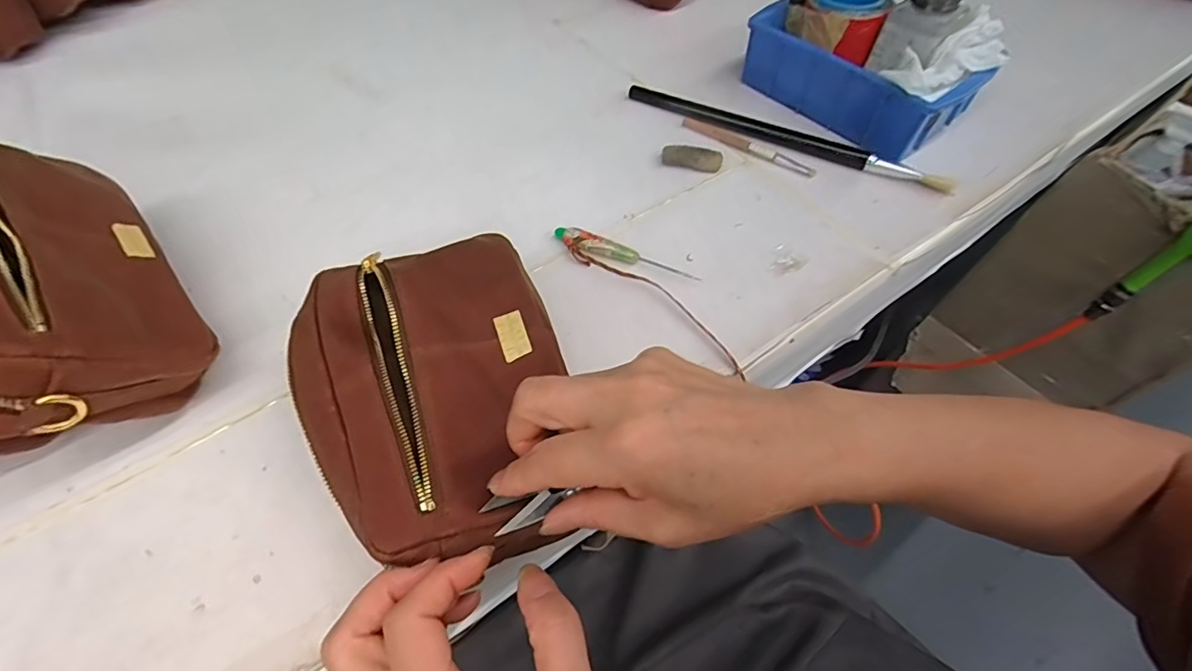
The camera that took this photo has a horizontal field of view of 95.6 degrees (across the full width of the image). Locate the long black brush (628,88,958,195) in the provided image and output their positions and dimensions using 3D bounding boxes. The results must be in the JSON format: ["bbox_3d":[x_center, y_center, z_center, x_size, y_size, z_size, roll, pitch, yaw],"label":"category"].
[{"bbox_3d":[0.167,-0.180,0.487,0.296,0.010,0.019,23,58,16],"label":"long black brush"}]

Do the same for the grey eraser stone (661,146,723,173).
[{"bbox_3d":[0.084,-0.155,0.472,0.052,0.011,0.020,8,55,6],"label":"grey eraser stone"}]

